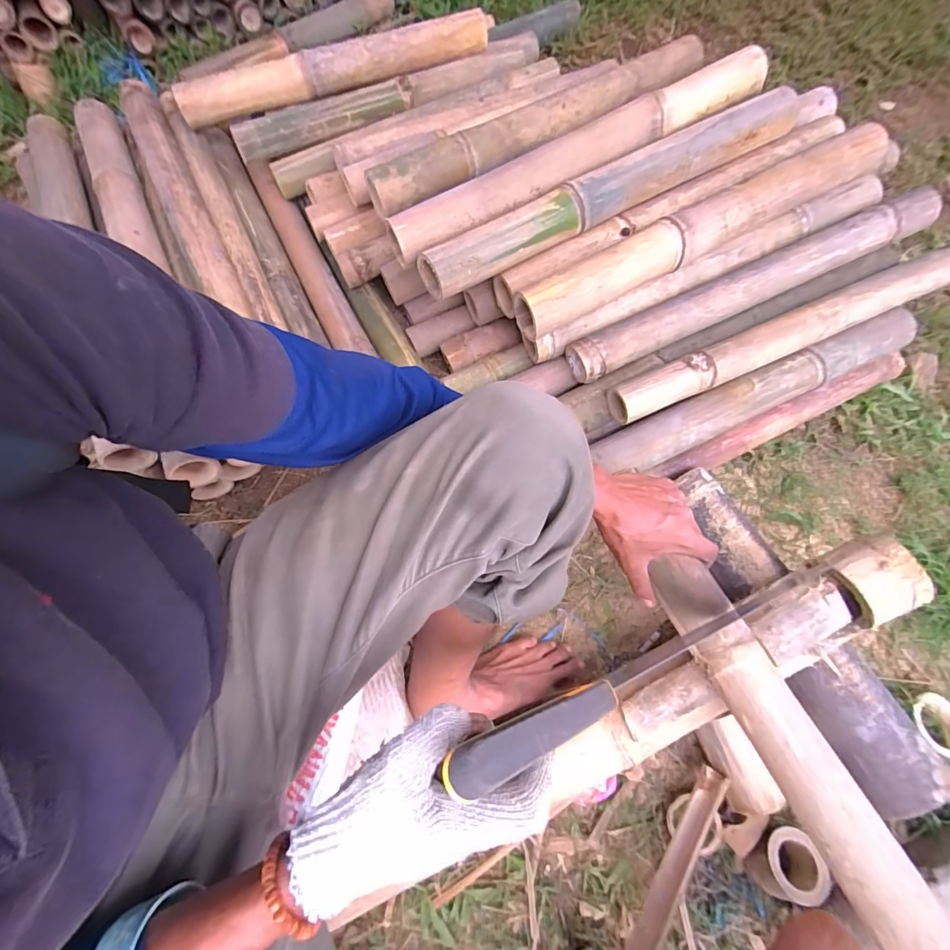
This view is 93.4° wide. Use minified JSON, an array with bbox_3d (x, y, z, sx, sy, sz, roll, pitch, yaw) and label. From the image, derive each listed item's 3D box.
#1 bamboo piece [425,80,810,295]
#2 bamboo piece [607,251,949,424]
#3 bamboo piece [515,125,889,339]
[{"bbox_3d":[0.202,-0.407,0.633,0.606,0.060,0.067,-28,69,-9],"label":"bamboo piece"},{"bbox_3d":[0.473,-0.207,0.650,0.592,0.054,0.048,-22,69,-7],"label":"bamboo piece"},{"bbox_3d":[0.331,-0.352,0.639,0.596,0.075,0.069,-27,69,-9],"label":"bamboo piece"}]

